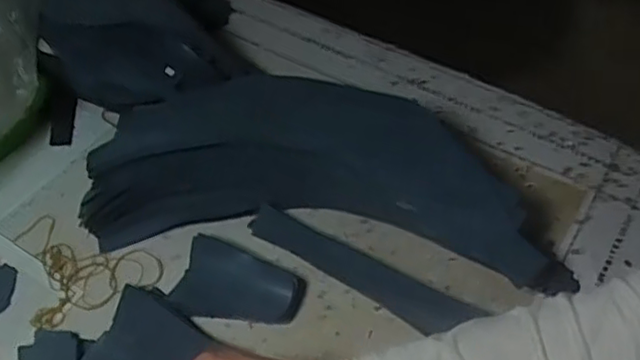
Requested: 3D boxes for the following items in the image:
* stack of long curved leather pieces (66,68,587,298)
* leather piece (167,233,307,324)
[{"bbox_3d":[0.000,-0.010,0.534,0.374,0.074,0.135,7,54,8],"label":"stack of long curved leather pieces"},{"bbox_3d":[-0.064,0.083,0.505,0.094,0.023,0.056,16,56,15],"label":"leather piece"}]

